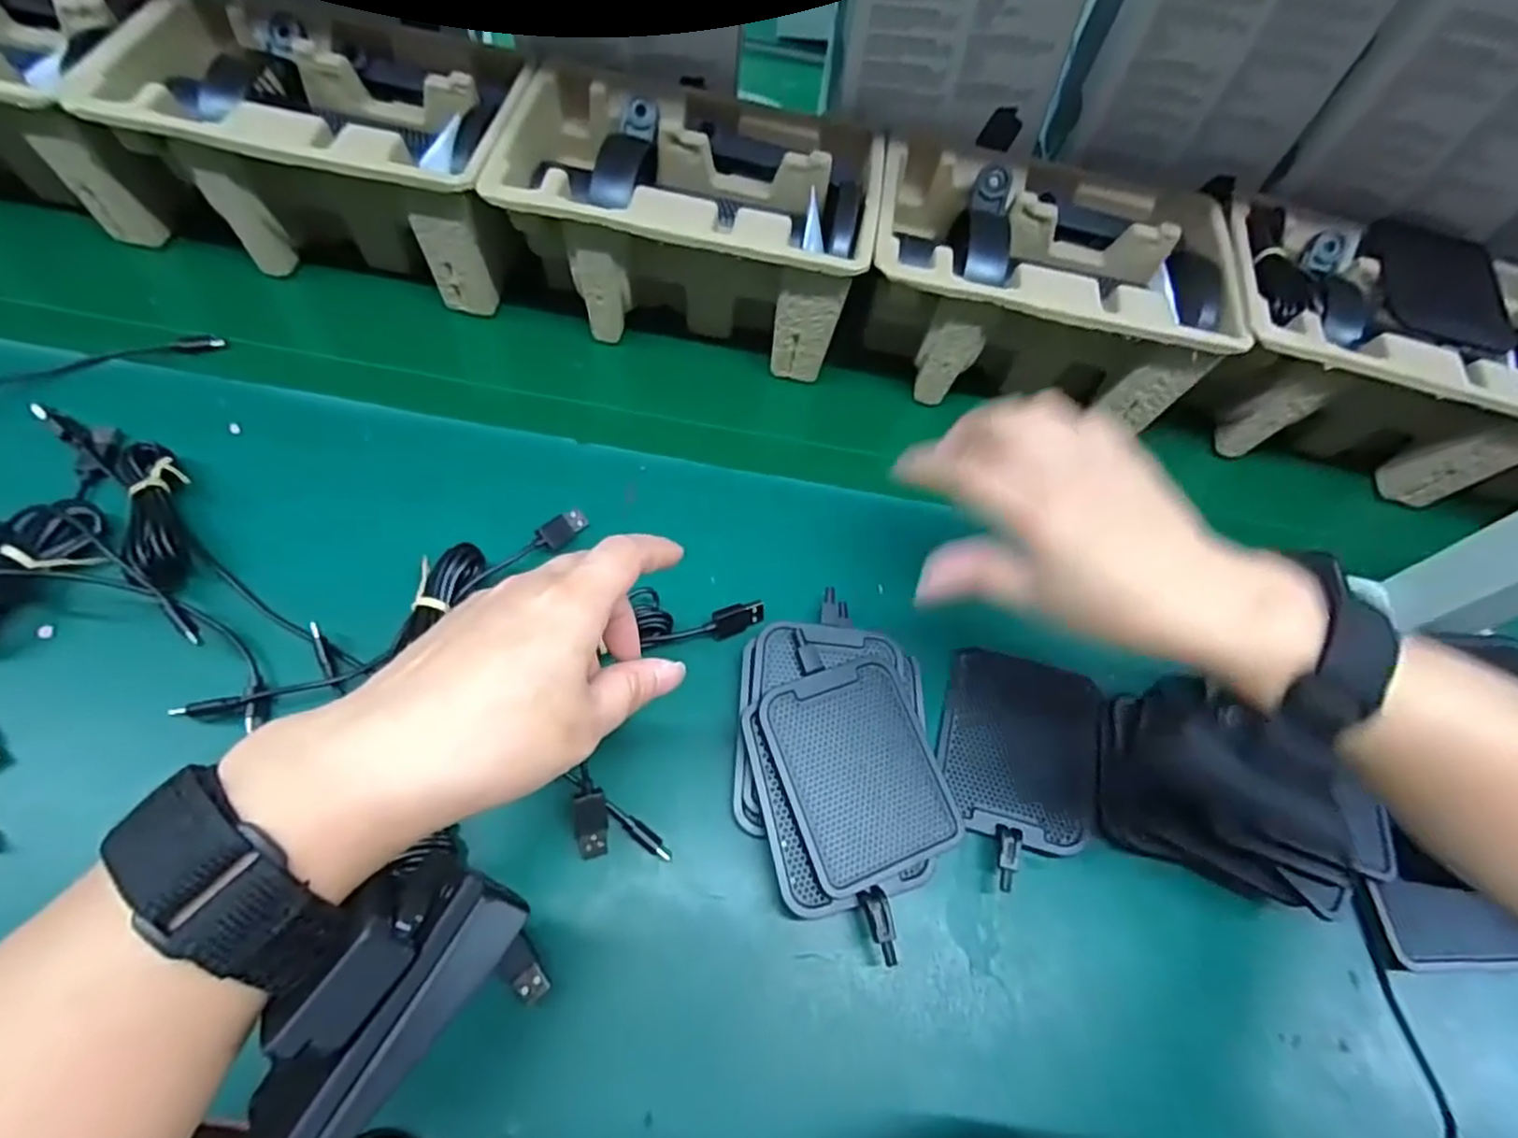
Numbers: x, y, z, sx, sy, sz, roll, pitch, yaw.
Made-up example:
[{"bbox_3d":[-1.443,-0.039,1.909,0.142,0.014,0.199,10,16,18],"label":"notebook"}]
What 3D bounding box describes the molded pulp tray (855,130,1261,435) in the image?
[{"bbox_3d":[0.187,-0.185,0.488,0.233,0.110,0.144,7,62,1],"label":"molded pulp tray"}]

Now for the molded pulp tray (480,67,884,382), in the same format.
[{"bbox_3d":[-0.039,-0.228,0.476,0.218,0.106,0.137,8,62,1],"label":"molded pulp tray"}]

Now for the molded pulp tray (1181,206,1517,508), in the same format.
[{"bbox_3d":[0.410,-0.139,0.492,0.227,0.120,0.134,12,63,4],"label":"molded pulp tray"}]

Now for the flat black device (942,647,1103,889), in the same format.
[{"bbox_3d":[0.136,0.099,0.376,0.077,0.015,0.113,15,63,5],"label":"flat black device"}]

